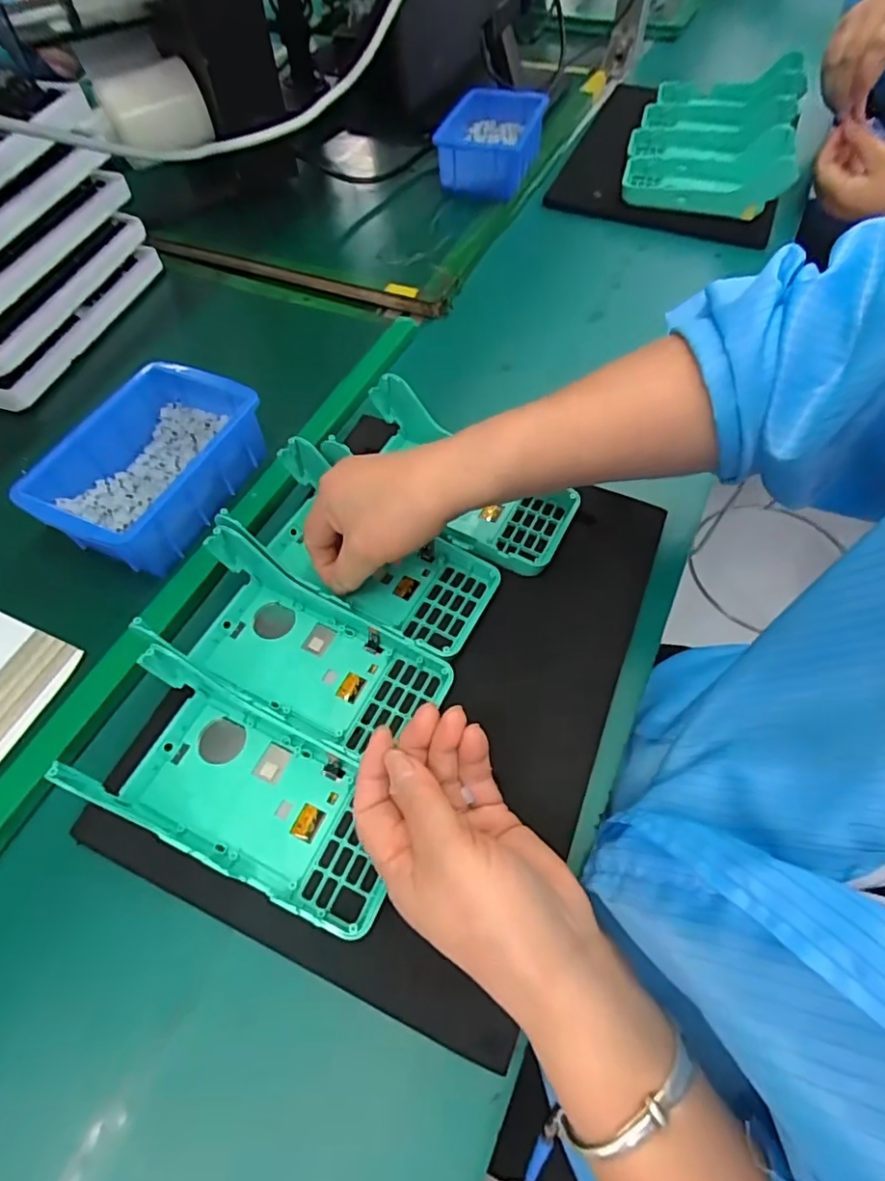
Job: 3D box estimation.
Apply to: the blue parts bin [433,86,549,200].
[{"bbox_3d":[0.057,-0.522,0.662,0.106,0.054,0.157,13,59,10],"label":"blue parts bin"}]

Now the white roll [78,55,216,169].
[{"bbox_3d":[-0.307,-0.489,0.583,0.123,0.063,0.063,-29,63,-17],"label":"white roll"}]

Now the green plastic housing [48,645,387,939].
[{"bbox_3d":[-0.104,0.105,0.298,0.170,0.027,0.078,23,61,13],"label":"green plastic housing"}]

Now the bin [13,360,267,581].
[{"bbox_3d":[-0.205,-0.088,0.400,0.115,0.057,0.156,24,62,16],"label":"bin"}]

